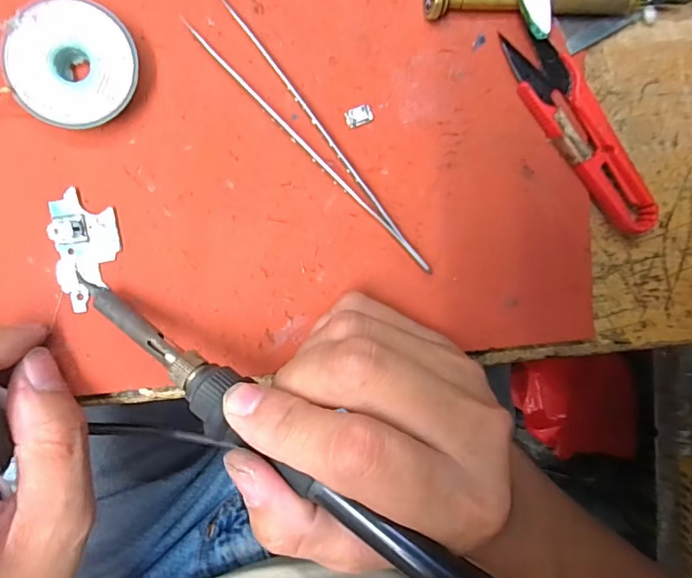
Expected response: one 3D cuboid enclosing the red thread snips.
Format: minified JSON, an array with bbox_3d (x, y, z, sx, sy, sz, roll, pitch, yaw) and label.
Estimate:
[{"bbox_3d":[0.099,-0.064,0.208,0.024,0.011,0.095,-33,99,-3],"label":"red thread snips"}]

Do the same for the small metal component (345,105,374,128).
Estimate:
[{"bbox_3d":[0.005,-0.071,0.199,0.011,0.004,0.007,-24,98,-4],"label":"small metal component"}]

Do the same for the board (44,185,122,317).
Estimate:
[{"bbox_3d":[-0.101,-0.015,0.190,0.024,0.004,0.044,-8,97,-6],"label":"board"}]

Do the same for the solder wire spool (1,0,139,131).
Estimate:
[{"bbox_3d":[-0.098,-0.081,0.180,0.043,0.013,0.043,8,95,-8],"label":"solder wire spool"}]

